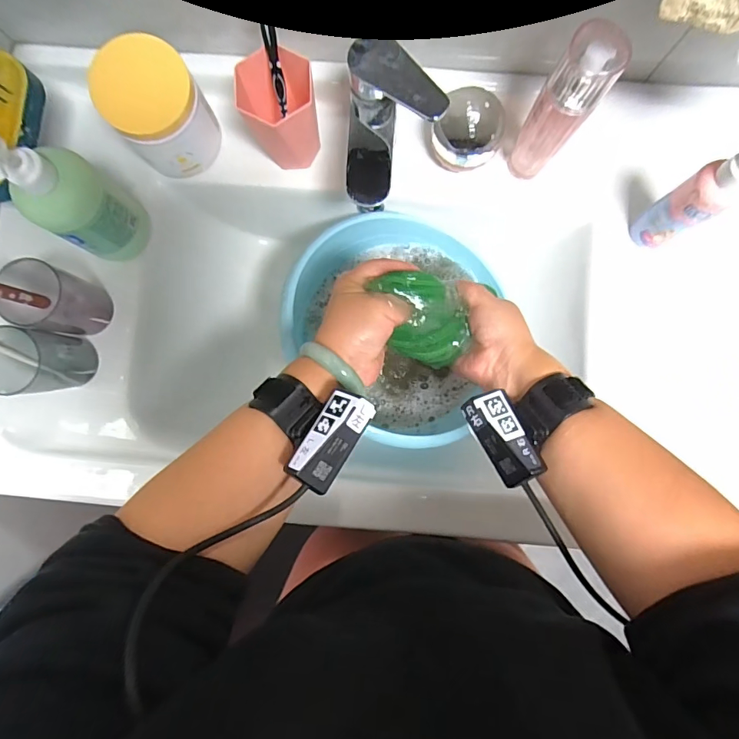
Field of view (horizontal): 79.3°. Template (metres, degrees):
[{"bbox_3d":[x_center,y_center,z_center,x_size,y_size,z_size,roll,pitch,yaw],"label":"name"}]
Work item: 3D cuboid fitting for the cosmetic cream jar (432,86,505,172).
[{"bbox_3d":[0.100,-0.243,0.454,0.065,0.039,0.067,0,86,1],"label":"cosmetic cream jar"}]

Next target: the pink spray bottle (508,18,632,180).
[{"bbox_3d":[0.164,-0.221,0.395,0.046,0.158,0.039,40,88,3],"label":"pink spray bottle"}]

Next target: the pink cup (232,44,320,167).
[{"bbox_3d":[-0.087,-0.251,0.440,0.061,0.094,0.066,0,86,1],"label":"pink cup"}]

